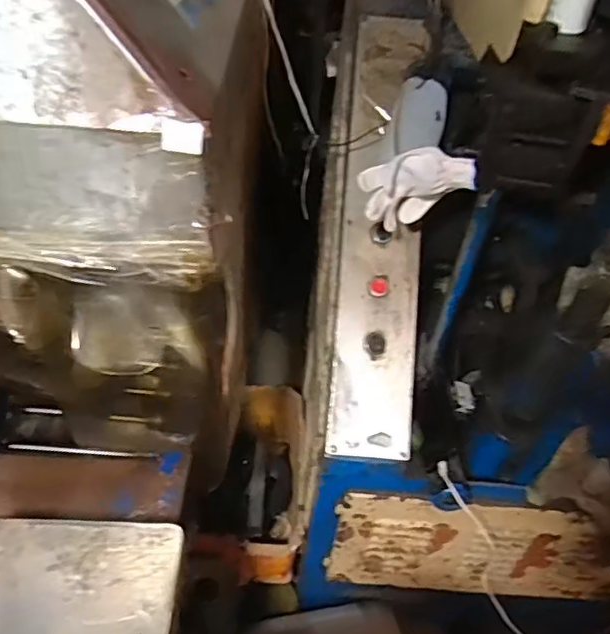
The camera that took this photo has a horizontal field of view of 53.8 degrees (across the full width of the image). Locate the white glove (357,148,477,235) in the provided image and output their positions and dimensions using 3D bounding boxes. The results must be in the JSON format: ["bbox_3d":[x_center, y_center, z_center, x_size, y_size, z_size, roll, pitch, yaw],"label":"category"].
[{"bbox_3d":[0.144,-0.171,0.812,0.146,0.115,0.059,4,41,-2],"label":"white glove"}]

